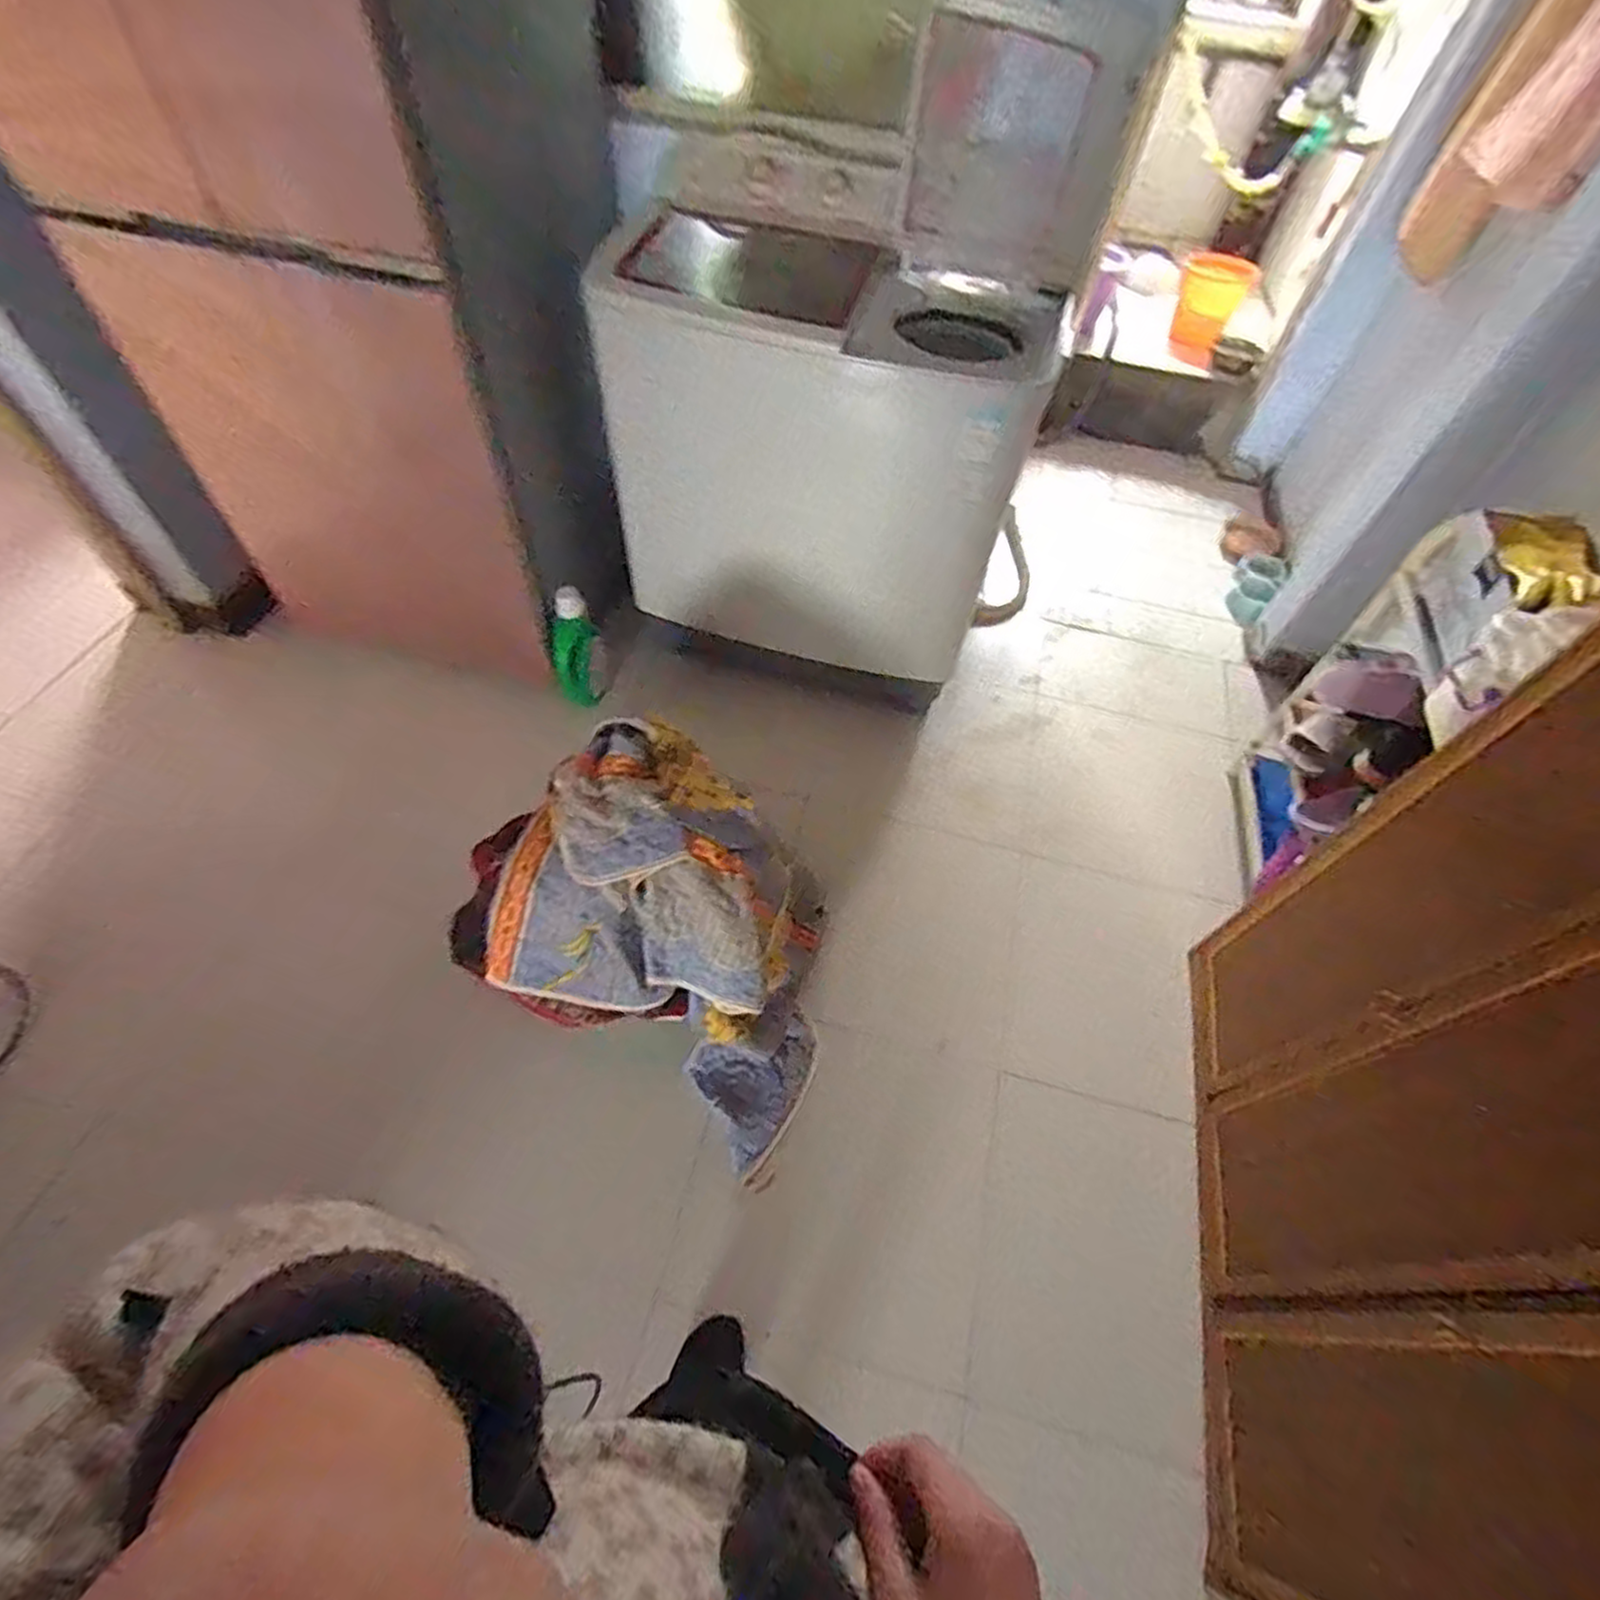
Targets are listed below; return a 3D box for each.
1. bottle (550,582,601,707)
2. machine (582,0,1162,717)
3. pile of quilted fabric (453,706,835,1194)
[{"bbox_3d":[-0.522,-0.333,1.759,0.109,0.341,0.067,-15,59,-14],"label":"bottle"},{"bbox_3d":[0.053,-0.813,1.577,0.845,1.159,0.460,19,57,9],"label":"machine"},{"bbox_3d":[-0.241,0.228,1.285,0.641,0.484,0.436,25,58,12],"label":"pile of quilted fabric"}]

